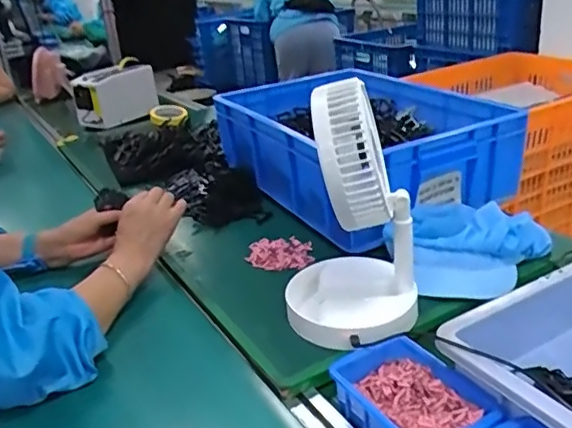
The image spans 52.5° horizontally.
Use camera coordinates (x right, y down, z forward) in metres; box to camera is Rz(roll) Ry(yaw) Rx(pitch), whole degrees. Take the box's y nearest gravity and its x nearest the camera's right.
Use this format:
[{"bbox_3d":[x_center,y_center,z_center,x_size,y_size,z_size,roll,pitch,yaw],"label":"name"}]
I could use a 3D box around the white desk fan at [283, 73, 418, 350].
[{"bbox_3d":[0.064,-0.009,0.669,0.155,0.279,0.166,-5,24,5],"label":"white desk fan"}]

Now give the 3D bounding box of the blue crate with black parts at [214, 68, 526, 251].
[{"bbox_3d":[0.122,-0.126,1.039,0.335,0.159,0.494,-21,27,-27],"label":"blue crate with black parts"}]

